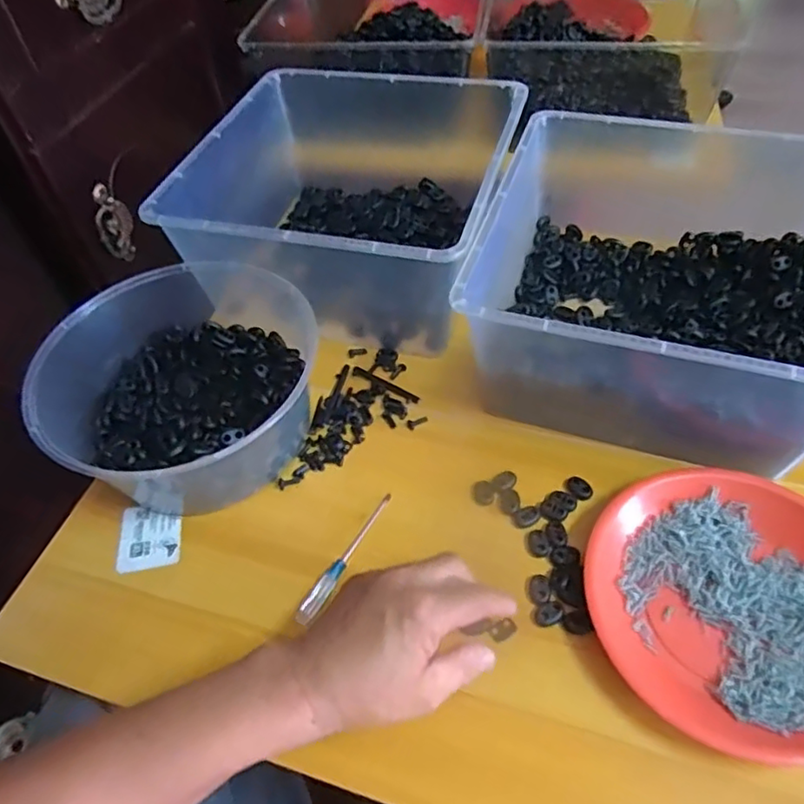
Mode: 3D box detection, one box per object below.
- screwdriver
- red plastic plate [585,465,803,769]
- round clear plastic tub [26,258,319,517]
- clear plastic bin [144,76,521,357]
[{"bbox_3d":[-0.042,0.117,0.476,0.014,0.009,0.120,23,57,21],"label":"screwdriver"},{"bbox_3d":[0.224,0.134,0.420,0.188,0.028,0.177,-2,51,3],"label":"red plastic plate"},{"bbox_3d":[-0.188,-0.033,0.551,0.220,0.093,0.267,-10,51,-3],"label":"round clear plastic tub"},{"bbox_3d":[-0.043,-0.217,0.661,0.296,0.146,0.332,11,53,13],"label":"clear plastic bin"}]

